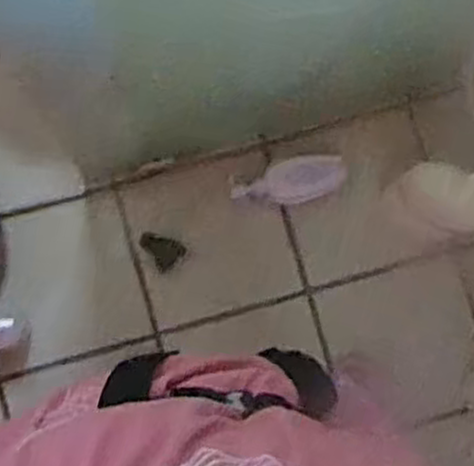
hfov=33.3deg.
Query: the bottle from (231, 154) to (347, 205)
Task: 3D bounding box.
[{"bbox_3d":[0.104,-0.100,1.564,0.223,0.037,0.085,-15,83,-7],"label":"bottle"}]

